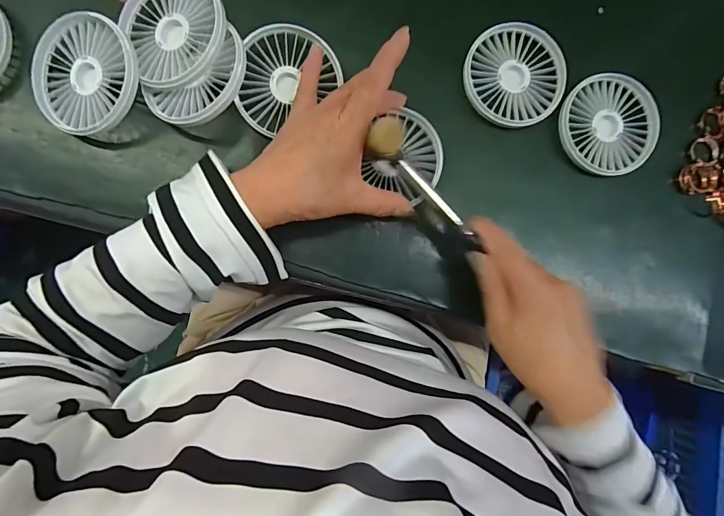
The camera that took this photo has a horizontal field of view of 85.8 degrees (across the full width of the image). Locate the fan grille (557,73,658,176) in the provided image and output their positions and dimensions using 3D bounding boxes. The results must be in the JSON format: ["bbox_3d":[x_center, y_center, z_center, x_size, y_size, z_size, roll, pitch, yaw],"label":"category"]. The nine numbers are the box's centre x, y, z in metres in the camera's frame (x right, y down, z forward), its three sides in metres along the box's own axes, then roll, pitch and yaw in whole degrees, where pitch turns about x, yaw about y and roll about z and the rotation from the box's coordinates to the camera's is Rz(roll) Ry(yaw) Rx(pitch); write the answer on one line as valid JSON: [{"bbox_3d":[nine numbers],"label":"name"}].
[{"bbox_3d":[0.218,-0.117,0.342,0.083,0.008,0.087,0,93,-5],"label":"fan grille"}]

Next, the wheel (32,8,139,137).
[{"bbox_3d":[-0.211,-0.140,0.300,0.085,0.014,0.087,1,93,14],"label":"wheel"}]

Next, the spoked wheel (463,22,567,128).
[{"bbox_3d":[0.131,-0.159,0.341,0.085,0.013,0.087,0,93,-5],"label":"spoked wheel"}]

